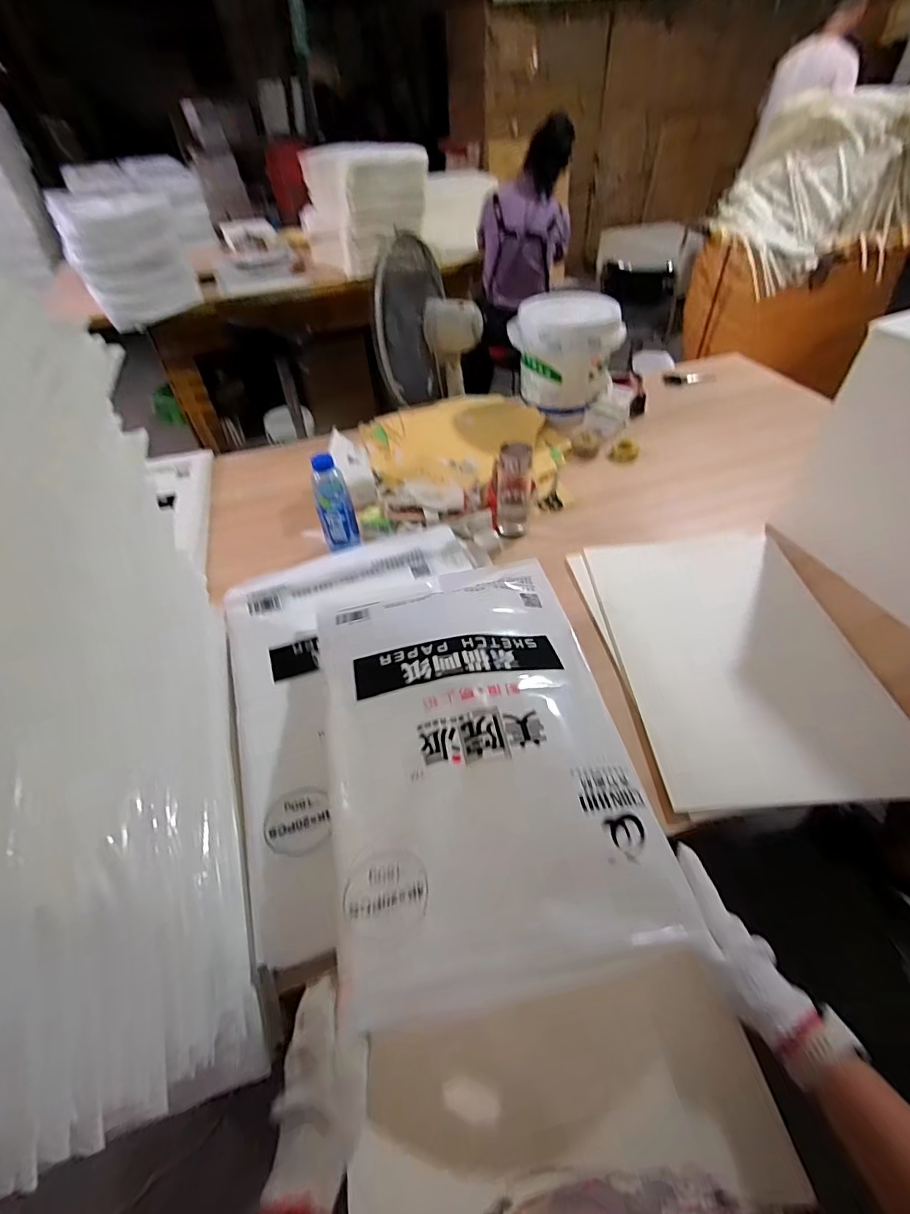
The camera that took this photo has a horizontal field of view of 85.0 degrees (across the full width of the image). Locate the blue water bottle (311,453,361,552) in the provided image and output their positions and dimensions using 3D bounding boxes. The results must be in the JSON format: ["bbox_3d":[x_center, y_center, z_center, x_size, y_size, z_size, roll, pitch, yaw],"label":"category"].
[{"bbox_3d":[-0.224,-0.185,0.939,0.065,0.194,0.057,-4,48,-1],"label":"blue water bottle"}]

